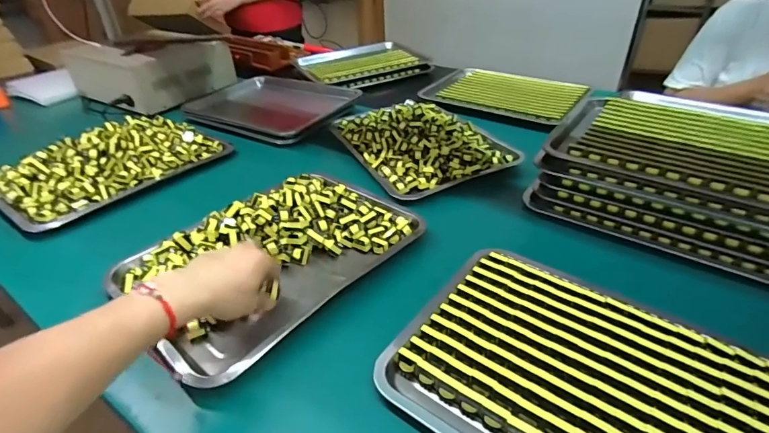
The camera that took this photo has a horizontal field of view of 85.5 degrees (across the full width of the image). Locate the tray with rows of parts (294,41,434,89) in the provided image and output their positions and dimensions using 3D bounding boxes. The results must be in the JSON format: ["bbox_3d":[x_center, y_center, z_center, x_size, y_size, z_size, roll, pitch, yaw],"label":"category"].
[{"bbox_3d":[-0.070,-0.488,1.316,0.356,0.039,0.276,-15,37,-18],"label":"tray with rows of parts"}]

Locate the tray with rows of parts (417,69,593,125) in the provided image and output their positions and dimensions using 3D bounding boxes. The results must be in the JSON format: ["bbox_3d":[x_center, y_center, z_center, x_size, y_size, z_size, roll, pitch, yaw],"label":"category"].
[{"bbox_3d":[0.322,-0.336,1.112,0.392,0.016,0.291,22,42,30],"label":"tray with rows of parts"}]

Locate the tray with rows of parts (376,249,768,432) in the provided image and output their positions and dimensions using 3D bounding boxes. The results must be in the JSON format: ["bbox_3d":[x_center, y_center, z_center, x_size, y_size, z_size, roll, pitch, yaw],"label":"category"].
[{"bbox_3d":[0.211,0.168,0.415,0.367,0.034,0.261,24,43,32],"label":"tray with rows of parts"}]

